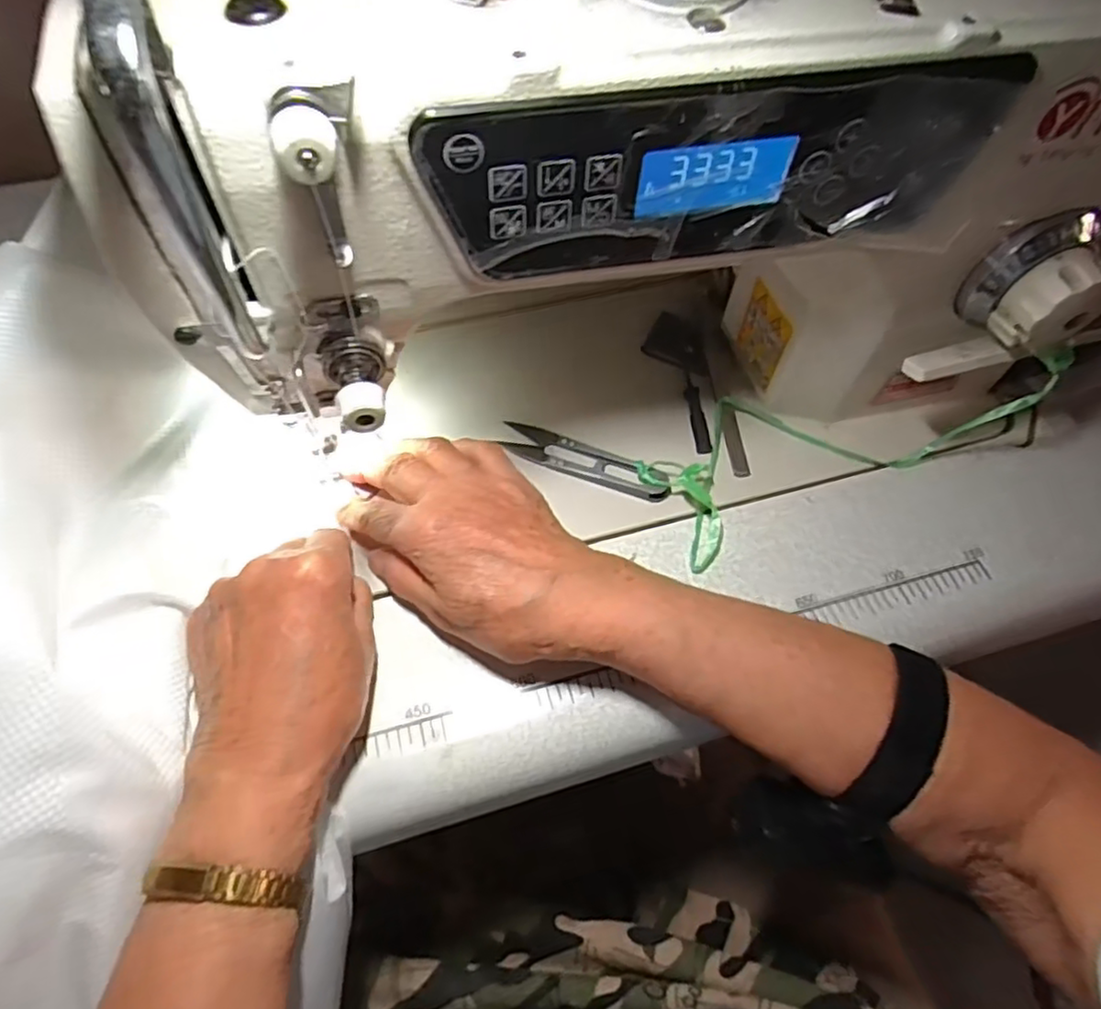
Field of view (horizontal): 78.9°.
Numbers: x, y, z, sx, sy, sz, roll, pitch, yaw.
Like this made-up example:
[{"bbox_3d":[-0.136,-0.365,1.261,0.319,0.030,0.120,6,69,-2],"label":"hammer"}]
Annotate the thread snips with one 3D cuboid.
[{"bbox_3d":[0.019,-0.024,0.376,0.098,0.007,0.023,21,60,10],"label":"thread snips"}]

